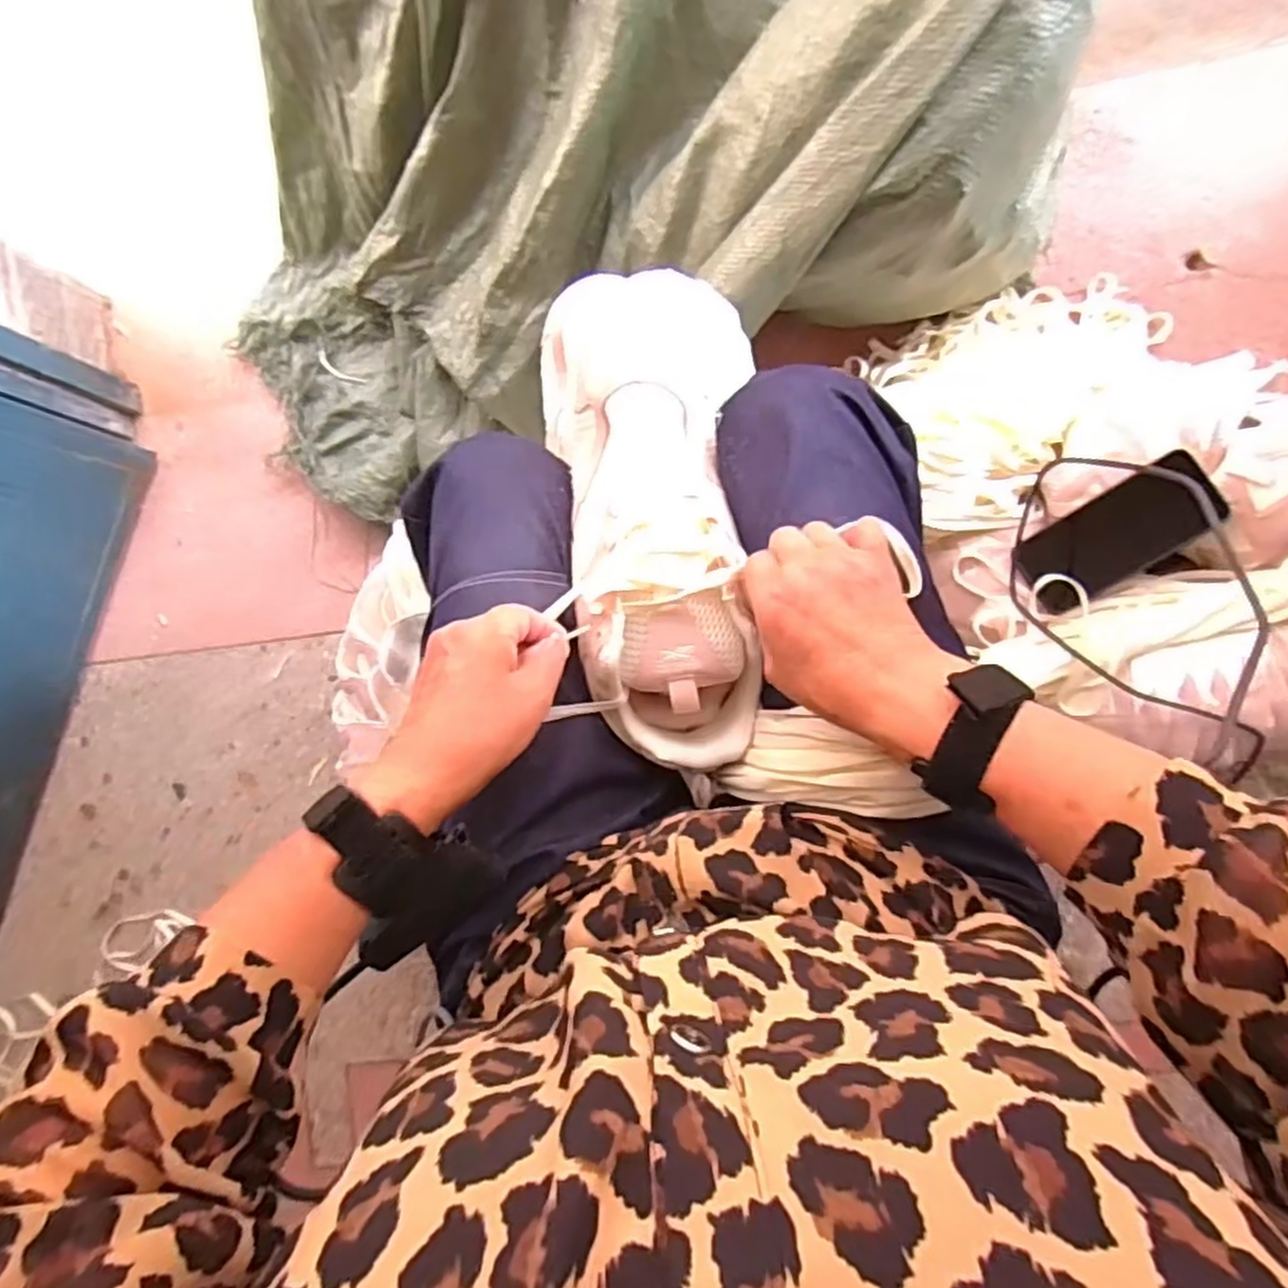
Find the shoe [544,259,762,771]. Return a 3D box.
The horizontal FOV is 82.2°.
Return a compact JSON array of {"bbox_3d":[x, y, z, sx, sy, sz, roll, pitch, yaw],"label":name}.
[{"bbox_3d":[0.008,-0.067,0.438,0.107,0.079,0.277,-7,92,7],"label":"shoe"}]

